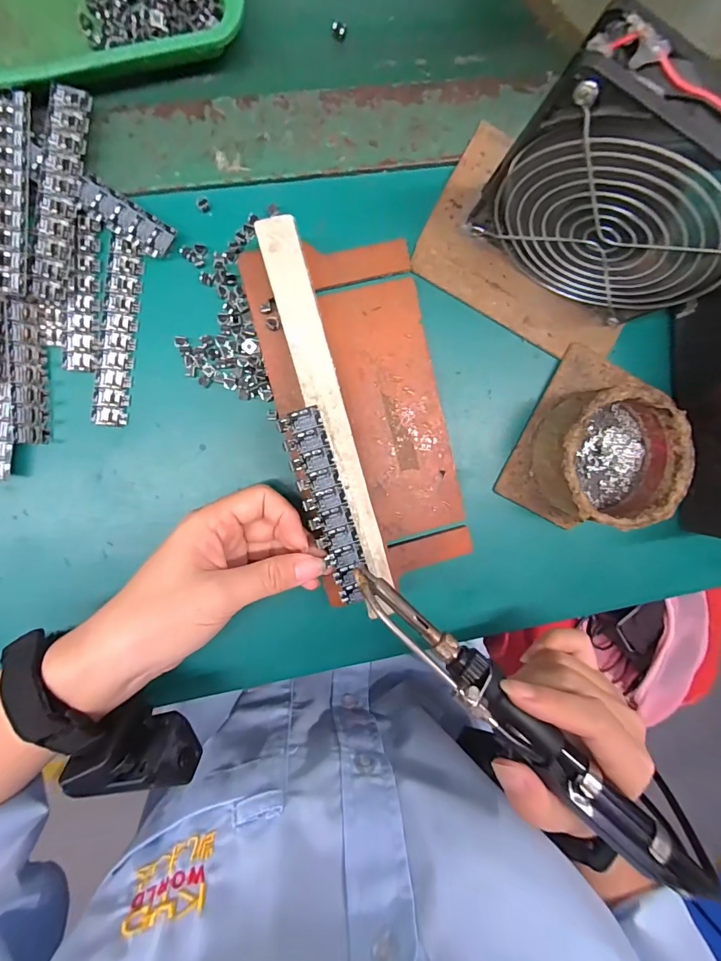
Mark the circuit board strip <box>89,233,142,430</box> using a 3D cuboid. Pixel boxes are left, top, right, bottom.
[{"bbox_3d":[-0.141,-0.084,0.246,0.019,0.004,0.104,8,95,-7],"label":"circuit board strip"}]

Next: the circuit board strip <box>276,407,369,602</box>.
[{"bbox_3d":[-0.018,0.015,0.228,0.023,0.005,0.107,-17,97,-4],"label":"circuit board strip"}]

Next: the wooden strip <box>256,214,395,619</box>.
[{"bbox_3d":[-0.016,-0.032,0.243,0.023,0.037,0.214,-16,97,-4],"label":"wooden strip"}]

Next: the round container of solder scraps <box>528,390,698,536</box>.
[{"bbox_3d":[0.155,-0.014,0.265,0.081,0.043,0.076,-1,96,-6],"label":"round container of solder scraps"}]

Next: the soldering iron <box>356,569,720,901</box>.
[{"bbox_3d":[0.076,0.116,0.195,0.203,0.022,0.020,41,90,7],"label":"soldering iron"}]

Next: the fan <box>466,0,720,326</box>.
[{"bbox_3d":[0.126,-0.129,0.206,0.121,0.130,0.027,27,93,-8],"label":"fan"}]

